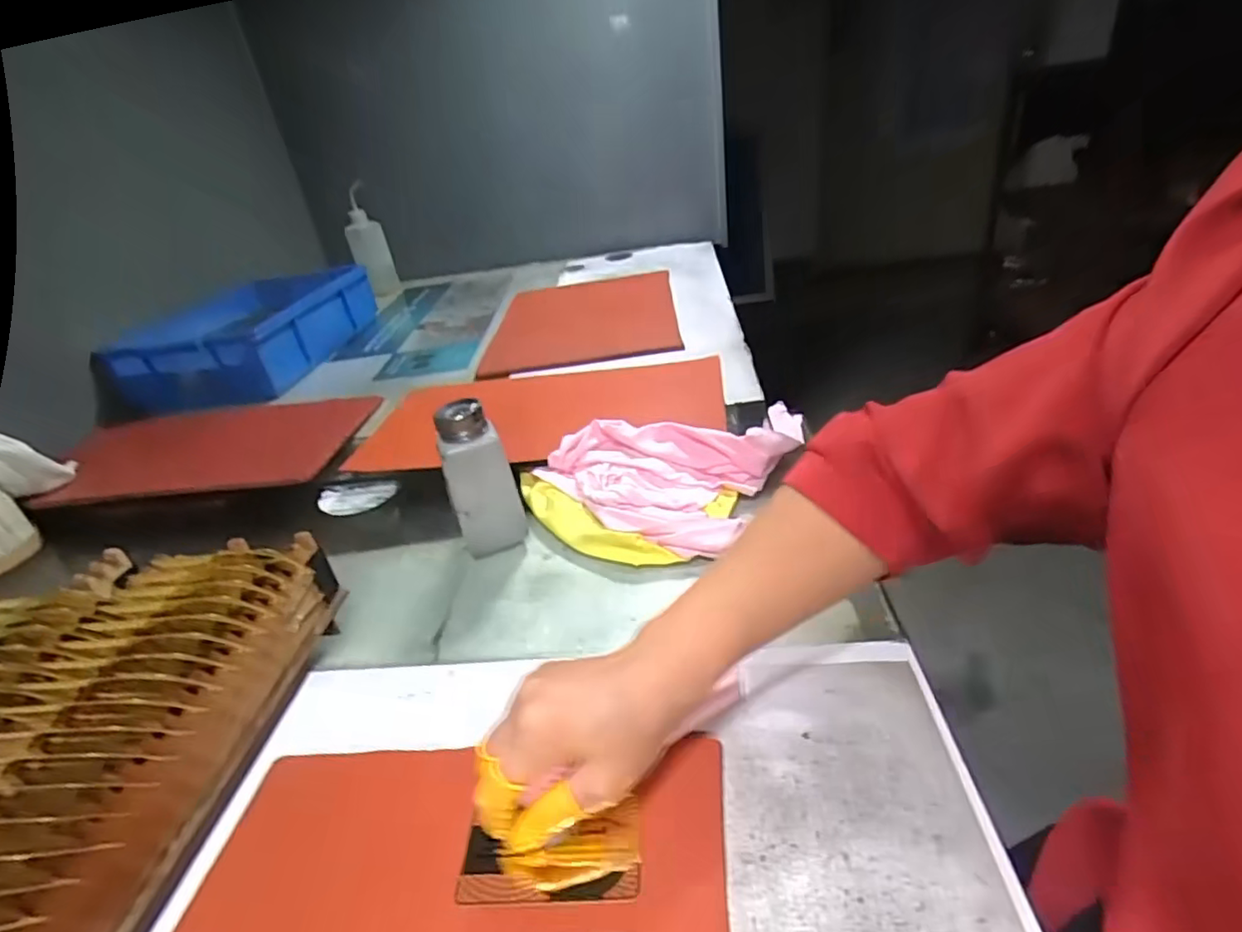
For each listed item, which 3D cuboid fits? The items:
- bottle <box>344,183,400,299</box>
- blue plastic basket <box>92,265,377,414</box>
[{"bbox_3d":[-0.565,-0.504,1.357,0.080,0.216,0.093,-20,32,-18],"label":"bottle"},{"bbox_3d":[-0.613,-0.224,1.004,0.303,0.092,0.382,-8,30,2],"label":"blue plastic basket"}]

